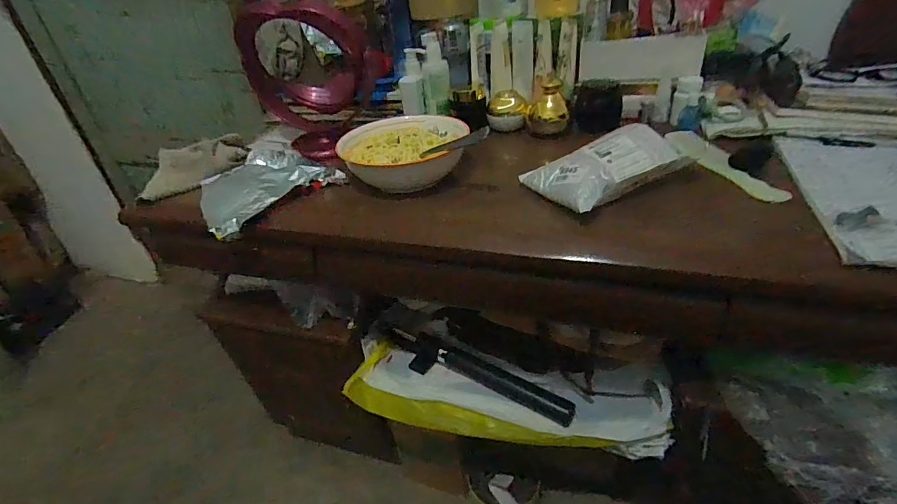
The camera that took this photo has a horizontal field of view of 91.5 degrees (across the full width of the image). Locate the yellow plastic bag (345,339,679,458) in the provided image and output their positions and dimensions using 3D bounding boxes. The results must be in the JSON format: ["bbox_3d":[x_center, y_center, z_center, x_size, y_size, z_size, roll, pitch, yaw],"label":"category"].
[{"bbox_3d":[0.078,0.214,0.668,0.465,0.104,0.098,4,36,15],"label":"yellow plastic bag"}]

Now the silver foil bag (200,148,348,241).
[{"bbox_3d":[-0.280,-0.104,0.648,0.184,0.040,0.190,-29,41,-30],"label":"silver foil bag"}]

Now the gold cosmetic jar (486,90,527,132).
[{"bbox_3d":[0.096,-0.233,0.723,0.066,0.051,0.055,-1,35,7],"label":"gold cosmetic jar"}]

